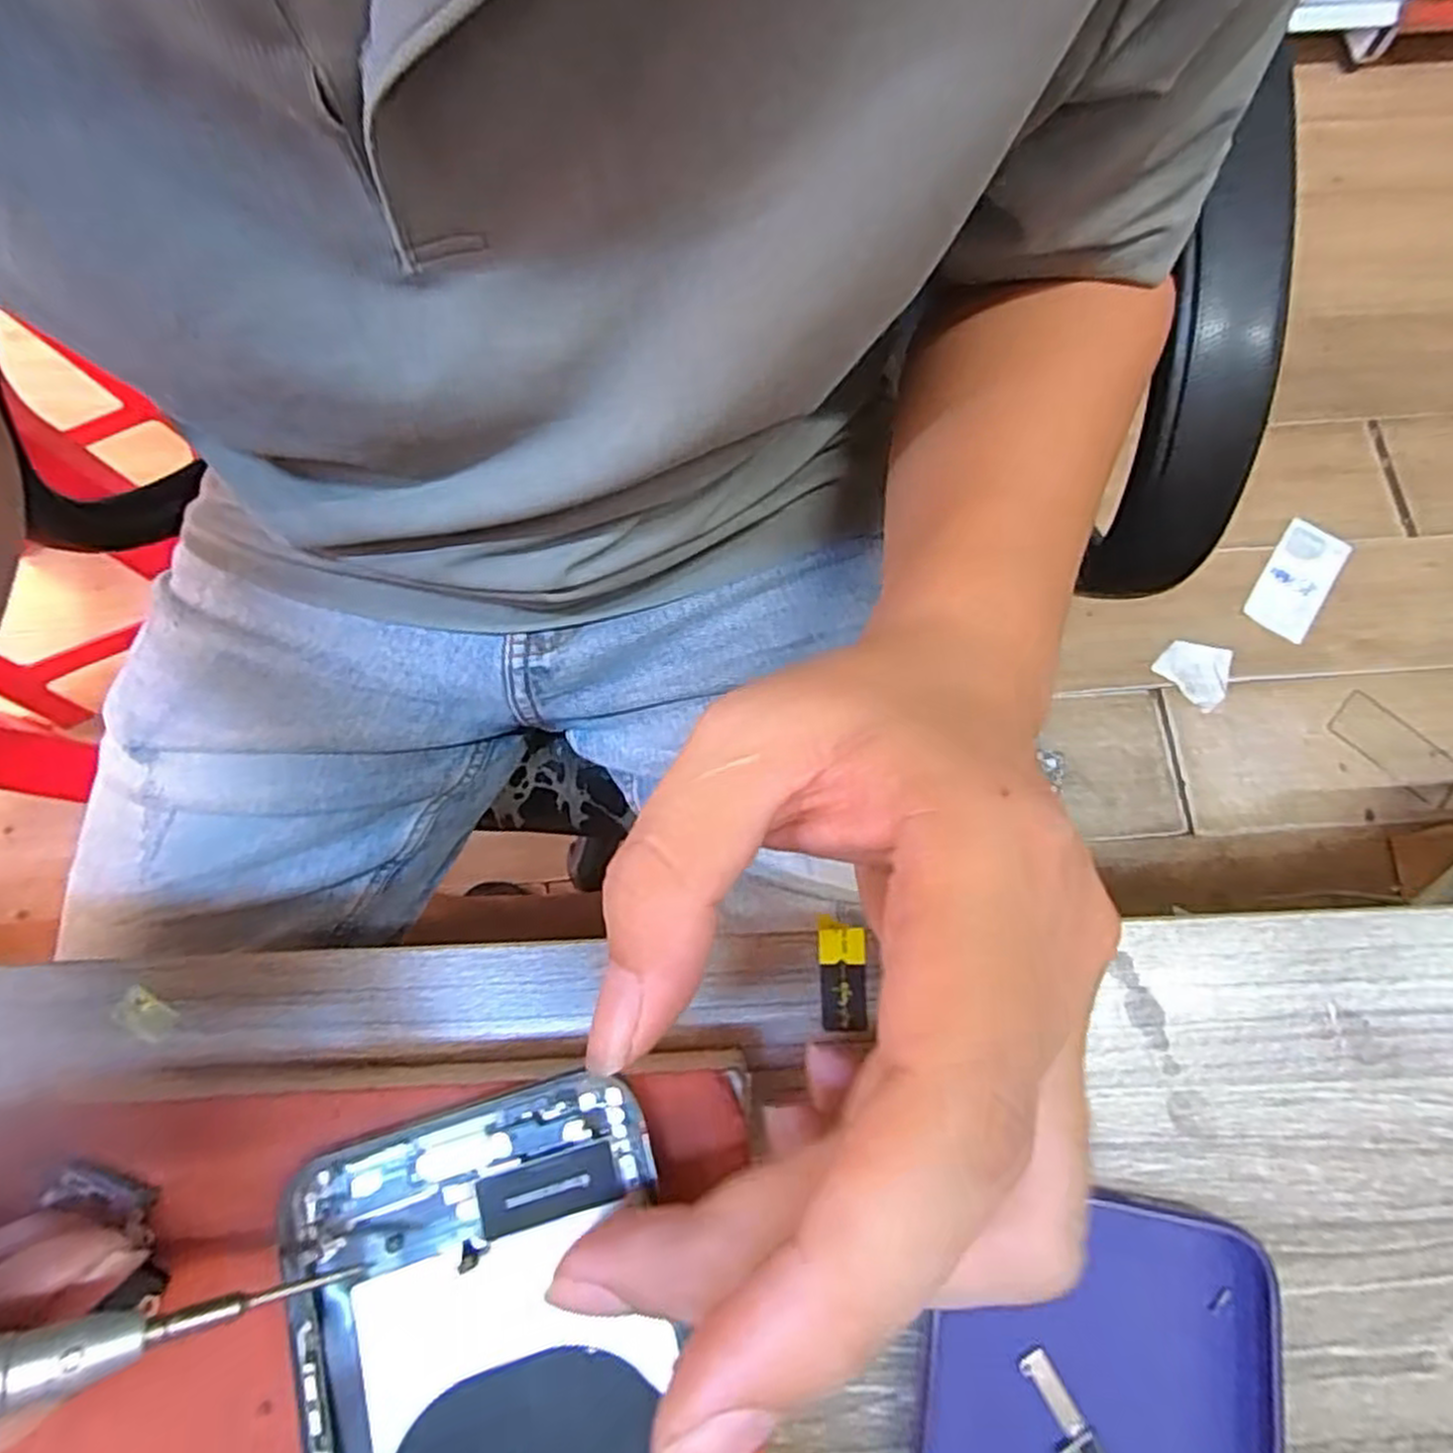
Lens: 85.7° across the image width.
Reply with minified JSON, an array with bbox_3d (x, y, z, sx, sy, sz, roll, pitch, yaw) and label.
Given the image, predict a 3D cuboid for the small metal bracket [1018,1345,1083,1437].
[{"bbox_3d":[0.070,0.143,0.168,0.006,0.004,0.016,-29,75,-8],"label":"small metal bracket"}]

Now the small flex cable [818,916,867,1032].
[{"bbox_3d":[0.029,0.063,0.199,0.011,0.004,0.027,0,73,0],"label":"small flex cable"}]

